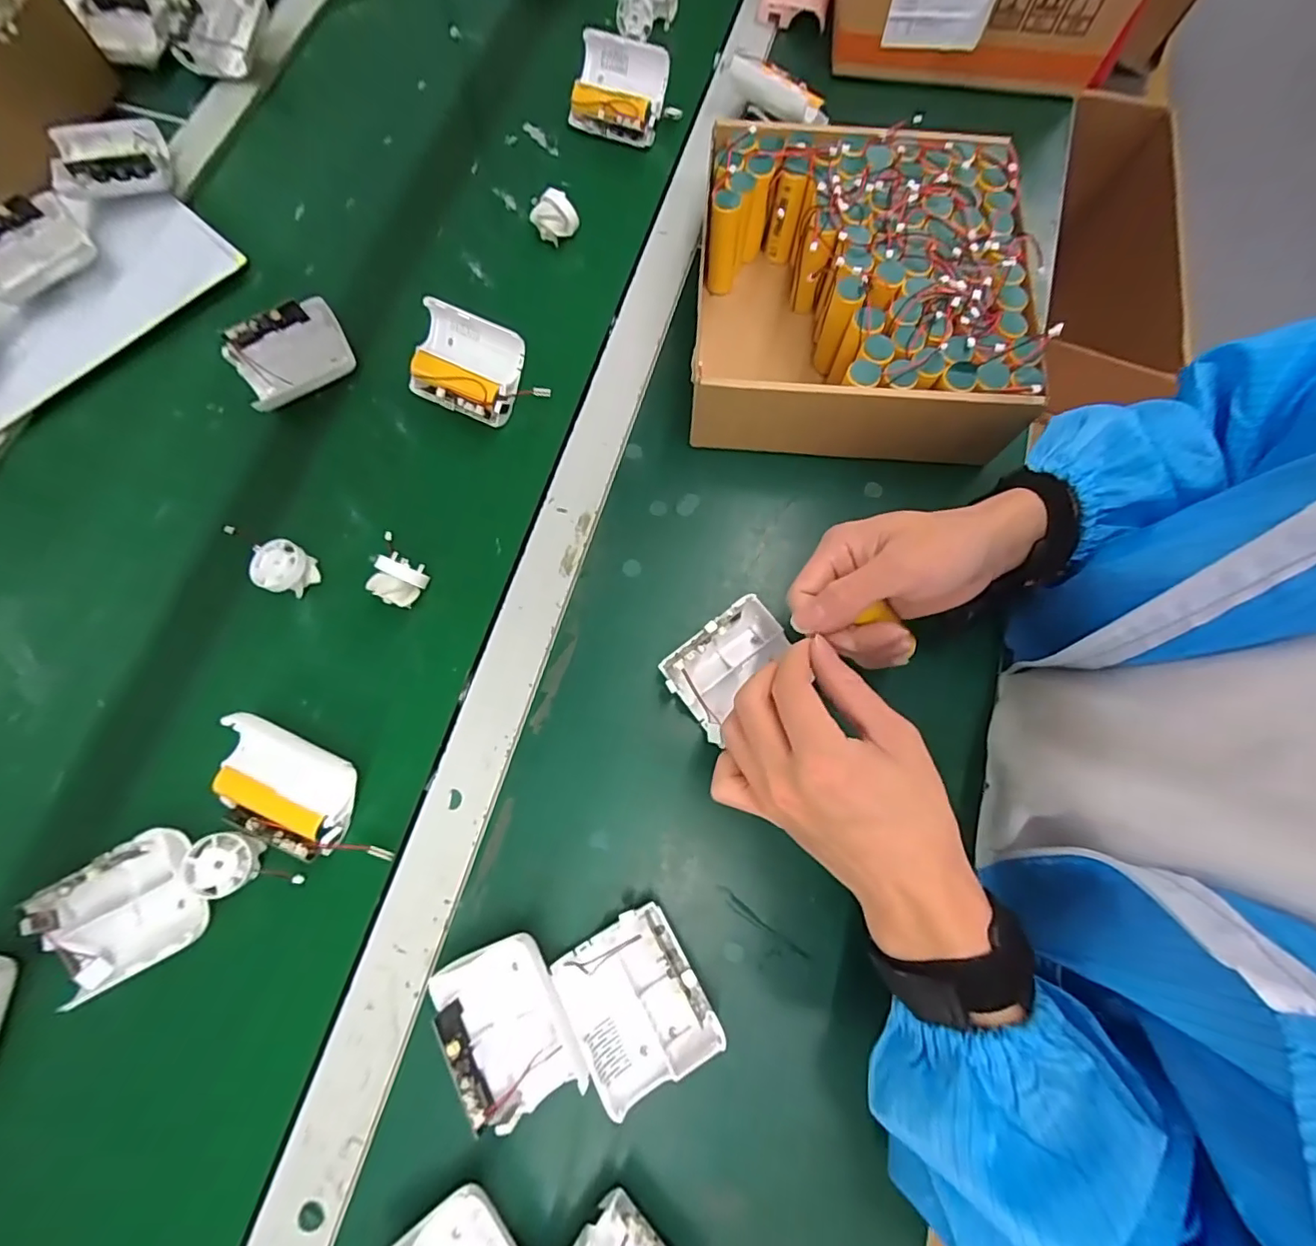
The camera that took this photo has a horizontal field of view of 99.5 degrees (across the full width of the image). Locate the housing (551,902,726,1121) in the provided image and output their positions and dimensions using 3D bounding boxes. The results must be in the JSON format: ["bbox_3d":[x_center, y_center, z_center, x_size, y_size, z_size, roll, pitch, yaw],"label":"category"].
[{"bbox_3d":[-0.012,0.208,0.308,0.068,0.034,0.078,-28,76,-9],"label":"housing"}]

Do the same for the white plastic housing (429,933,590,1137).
[{"bbox_3d":[-0.082,0.219,0.305,0.064,0.030,0.081,-26,76,-8],"label":"white plastic housing"}]

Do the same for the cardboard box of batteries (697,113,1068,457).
[{"bbox_3d":[0.144,-0.247,0.419,0.219,0.080,0.234,4,74,0],"label":"cardboard box of batteries"}]

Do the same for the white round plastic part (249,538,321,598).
[{"bbox_3d":[-0.257,-0.037,0.385,0.032,0.027,0.034,0,74,-1],"label":"white round plastic part"}]

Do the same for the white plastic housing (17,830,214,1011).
[{"bbox_3d":[-0.305,0.168,0.322,0.083,0.031,0.068,-30,76,-9],"label":"white plastic housing"}]

